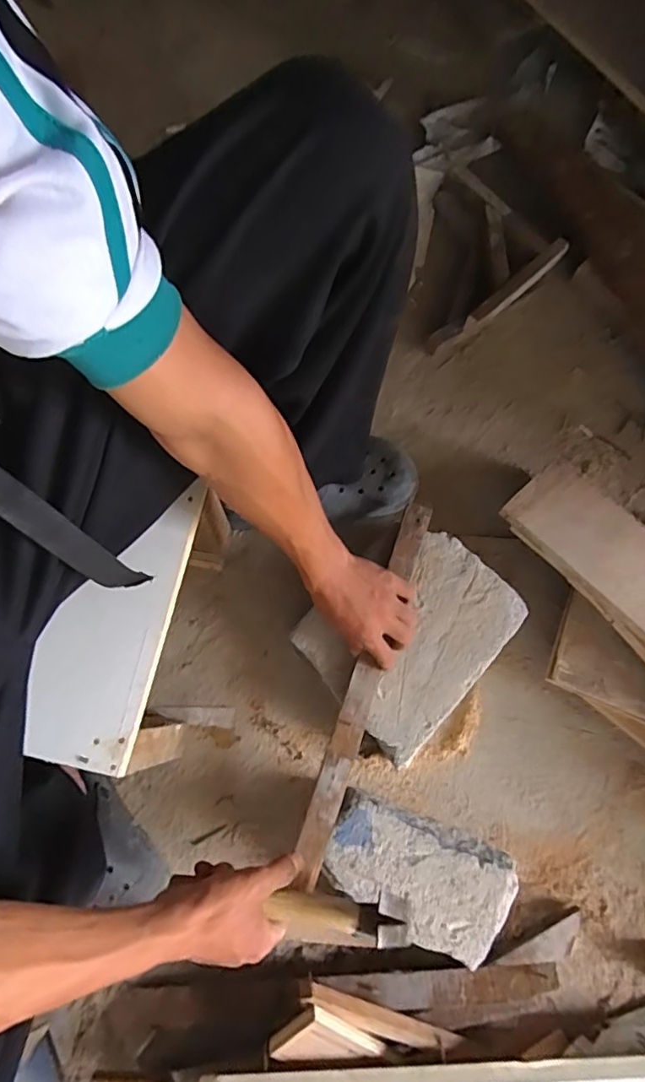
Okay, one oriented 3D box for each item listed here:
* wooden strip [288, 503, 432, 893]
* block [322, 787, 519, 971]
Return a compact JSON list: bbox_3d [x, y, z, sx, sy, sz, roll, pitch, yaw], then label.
[{"bbox_3d":[0.047,0.159,0.637,0.032,0.020,0.431,19,76,4],"label":"wooden strip"},{"bbox_3d":[0.102,0.372,0.639,0.205,0.074,0.113,24,77,6],"label":"block"}]

